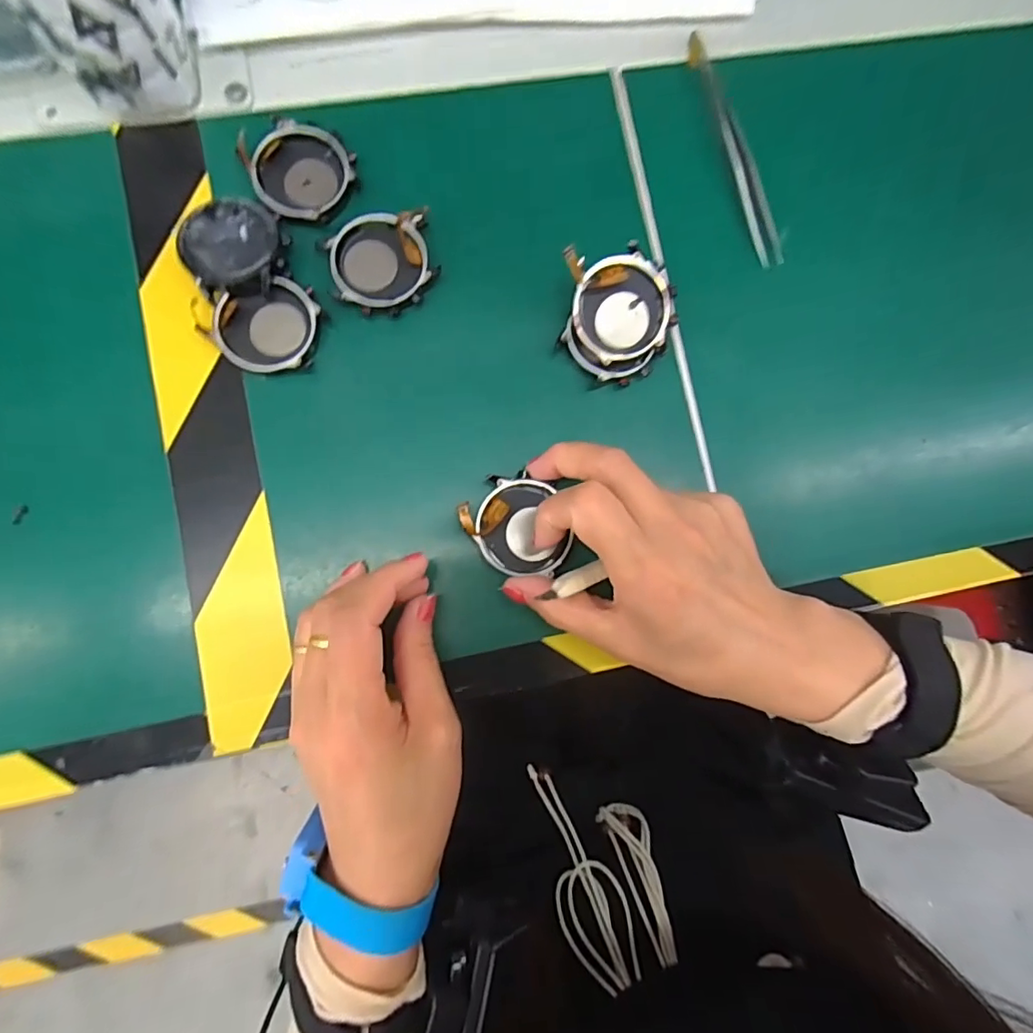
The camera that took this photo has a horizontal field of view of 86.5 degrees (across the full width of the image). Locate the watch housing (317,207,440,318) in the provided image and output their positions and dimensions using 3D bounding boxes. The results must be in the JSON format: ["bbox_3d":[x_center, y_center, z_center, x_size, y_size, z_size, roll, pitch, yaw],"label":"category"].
[{"bbox_3d":[-0.063,-0.120,0.261,0.049,0.010,0.045,-15,85,-7],"label":"watch housing"}]

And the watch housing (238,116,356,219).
[{"bbox_3d":[-0.106,-0.166,0.262,0.050,0.008,0.044,36,81,0],"label":"watch housing"}]

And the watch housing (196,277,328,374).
[{"bbox_3d":[-0.116,-0.088,0.254,0.045,0.008,0.043,13,82,-4],"label":"watch housing"}]

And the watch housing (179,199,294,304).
[{"bbox_3d":[-0.129,-0.124,0.252,0.043,0.013,0.043,-7,84,-6],"label":"watch housing"}]

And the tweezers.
[{"bbox_3d":[0.111,-0.189,0.284,0.012,0.017,0.125,-19,85,-7],"label":"tweezers"}]

